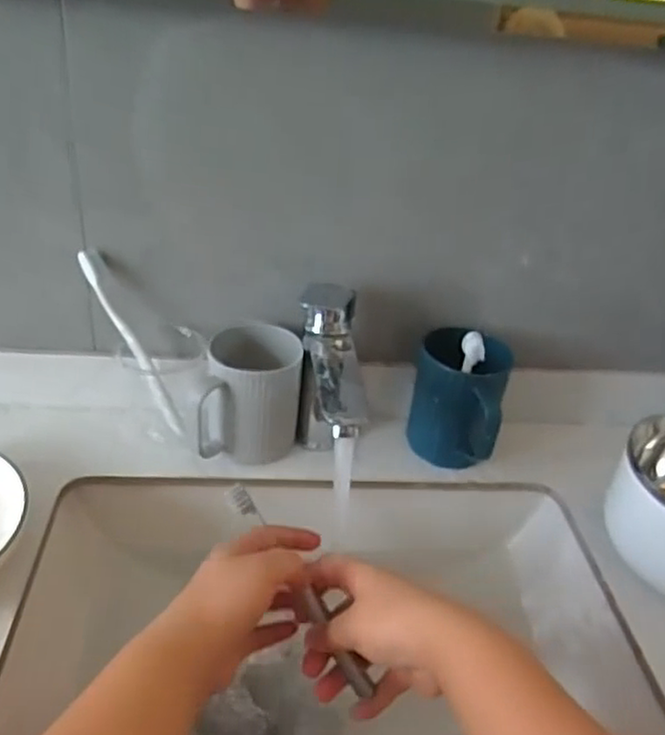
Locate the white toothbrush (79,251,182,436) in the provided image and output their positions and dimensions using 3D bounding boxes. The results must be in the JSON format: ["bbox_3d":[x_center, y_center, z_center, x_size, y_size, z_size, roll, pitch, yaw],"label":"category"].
[{"bbox_3d":[-0.175,-0.019,0.605,0.011,0.179,0.013,-14,18,37],"label":"white toothbrush"}]

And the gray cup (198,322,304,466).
[{"bbox_3d":[-0.075,0.024,0.617,0.091,0.096,0.084,1,34,-10],"label":"gray cup"}]

